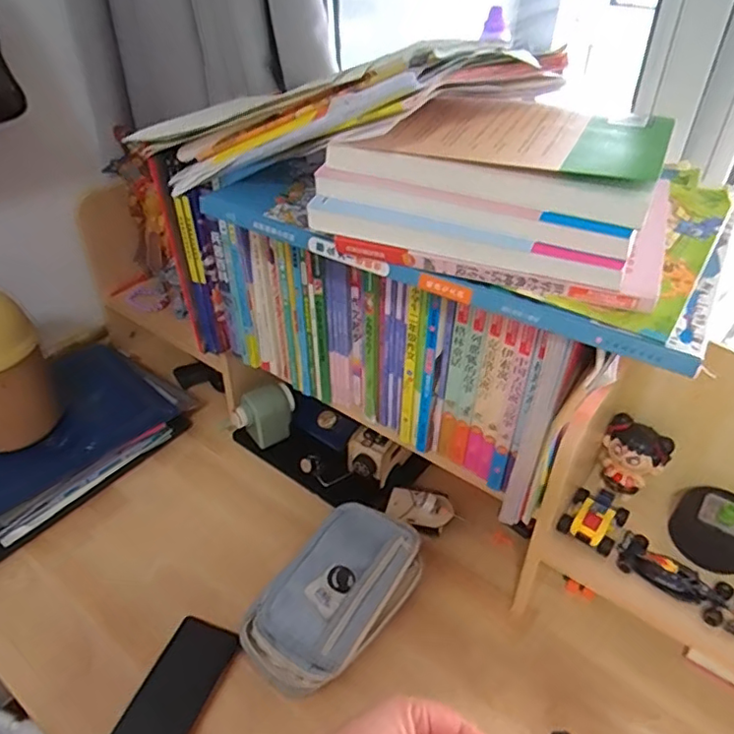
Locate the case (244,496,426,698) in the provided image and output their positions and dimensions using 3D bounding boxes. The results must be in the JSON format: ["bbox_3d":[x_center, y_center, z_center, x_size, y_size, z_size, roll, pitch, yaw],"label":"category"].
[{"bbox_3d":[-0.031,0.260,0.668,0.122,0.059,0.220,27,44,29],"label":"case"}]

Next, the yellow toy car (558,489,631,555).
[{"bbox_3d":[0.247,0.158,0.625,0.056,0.024,0.076,26,43,28],"label":"yellow toy car"}]

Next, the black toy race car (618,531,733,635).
[{"bbox_3d":[0.311,0.208,0.570,0.122,0.021,0.047,28,44,29],"label":"black toy race car"}]

